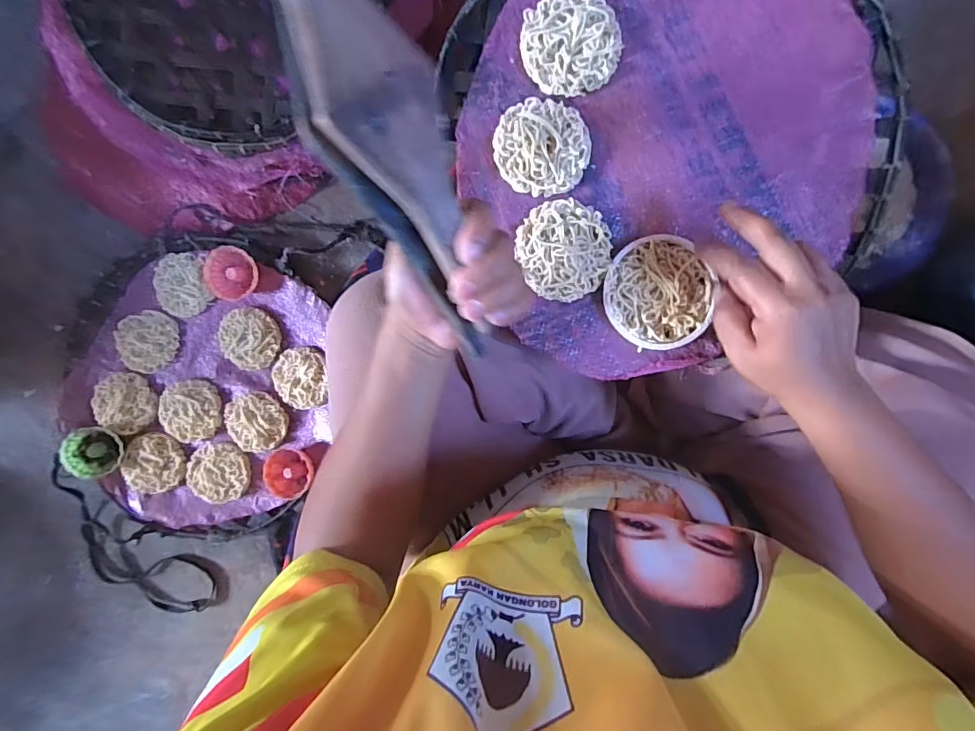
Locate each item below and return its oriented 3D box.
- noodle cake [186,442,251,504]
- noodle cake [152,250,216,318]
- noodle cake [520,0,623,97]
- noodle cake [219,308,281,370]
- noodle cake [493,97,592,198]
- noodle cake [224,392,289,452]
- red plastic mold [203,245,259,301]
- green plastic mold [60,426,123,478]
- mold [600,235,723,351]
[{"bbox_3d":[-0.340,0.135,0.618,0.080,0.010,0.073,5,92,2],"label":"noodle cake"},{"bbox_3d":[-0.373,-0.099,0.598,0.068,0.012,0.075,-9,92,2],"label":"noodle cake"},{"bbox_3d":[0.065,-0.251,0.380,0.074,0.007,0.074,0,92,2],"label":"noodle cake"},{"bbox_3d":[-0.291,-0.033,0.599,0.070,0.008,0.075,0,92,2],"label":"noodle cake"},{"bbox_3d":[0.043,-0.171,0.383,0.072,0.009,0.072,0,92,2],"label":"noodle cake"},{"bbox_3d":[-0.289,0.070,0.607,0.078,0.011,0.072,11,93,2],"label":"noodle cake"},{"bbox_3d":[-0.308,-0.110,0.588,0.058,0.017,0.062,0,92,2],"label":"red plastic mold"},{"bbox_3d":[-0.490,0.108,0.609,0.059,0.029,0.063,-6,92,2],"label":"green plastic mold"},{"bbox_3d":[0.133,-0.056,0.383,0.080,0.010,0.089,-23,91,3],"label":"mold"}]

